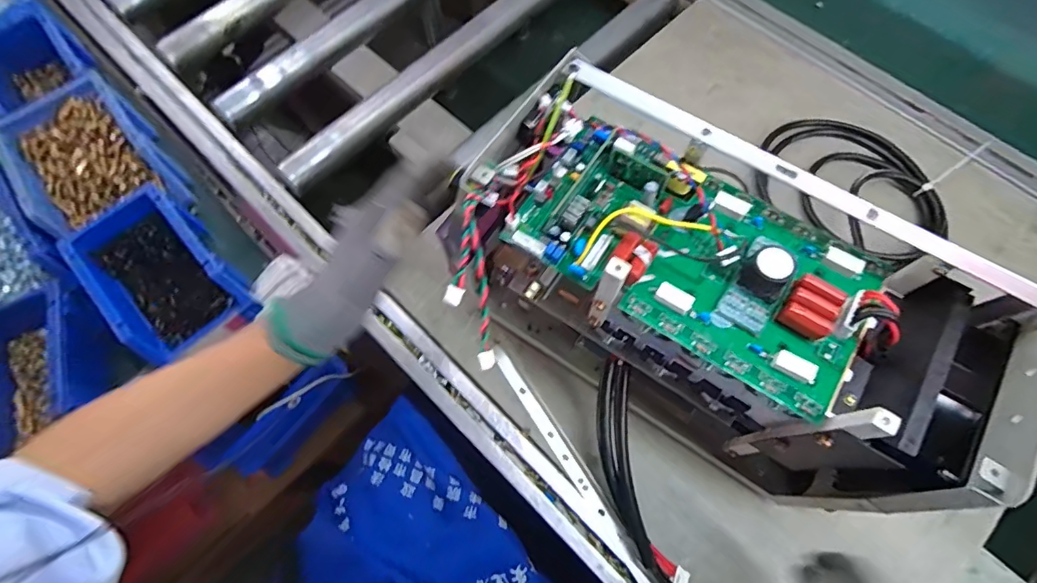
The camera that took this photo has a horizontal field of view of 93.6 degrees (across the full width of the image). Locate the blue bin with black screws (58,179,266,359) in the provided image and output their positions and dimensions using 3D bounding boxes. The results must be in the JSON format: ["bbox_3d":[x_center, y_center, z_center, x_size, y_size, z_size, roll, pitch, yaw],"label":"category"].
[{"bbox_3d":[-0.341,-0.017,0.463,0.099,0.059,0.158,-41,74,-13],"label":"blue bin with black screws"}]

